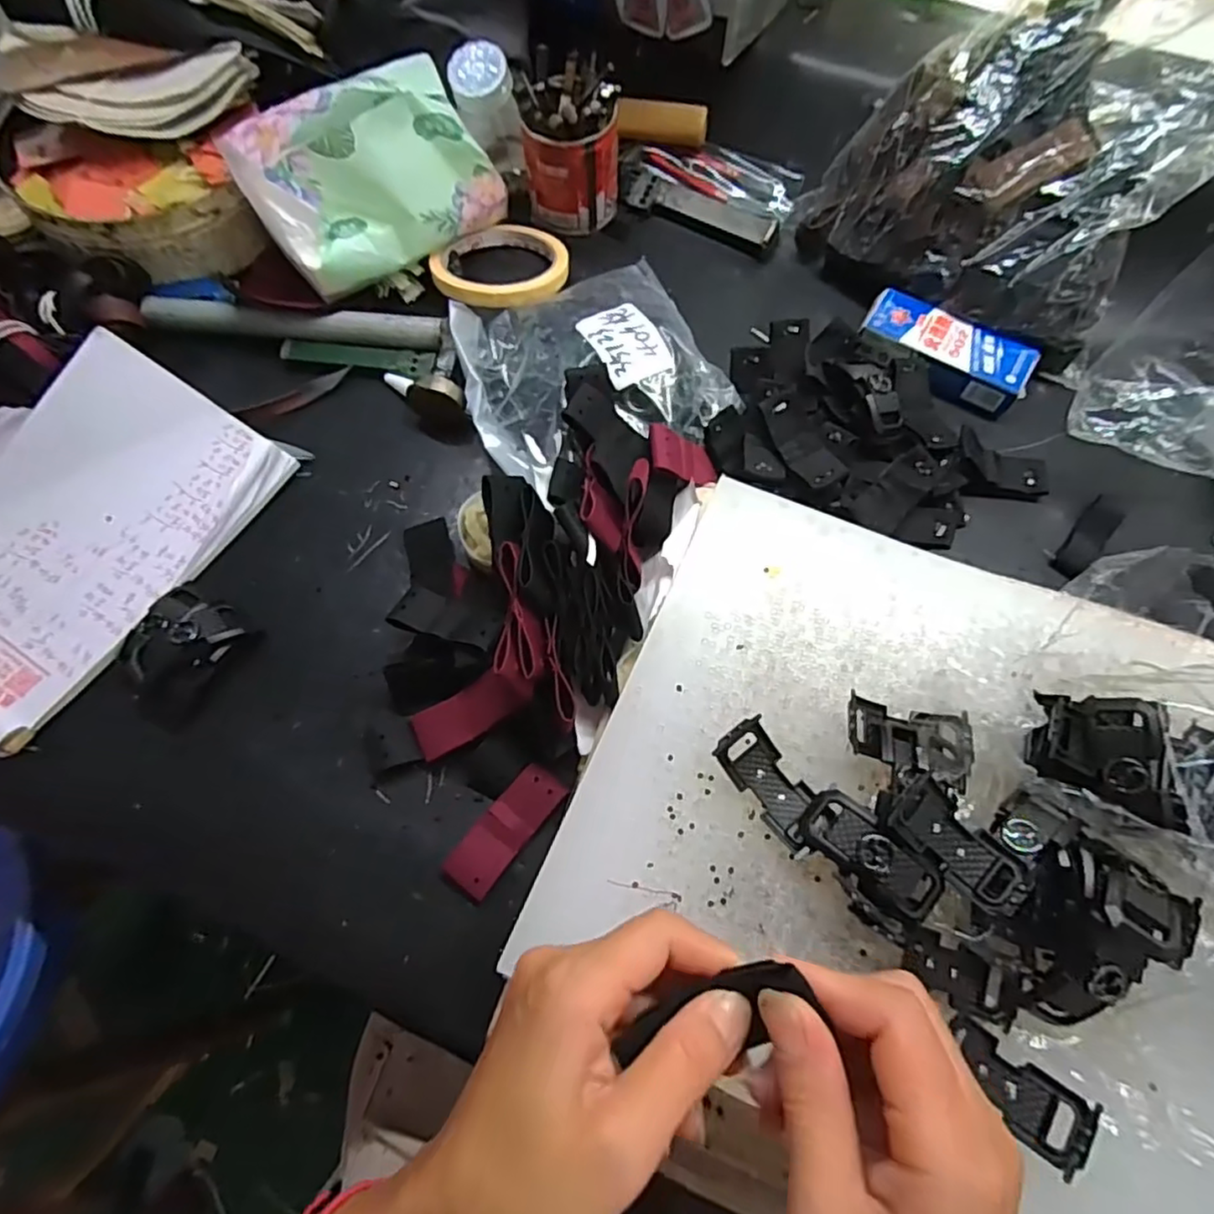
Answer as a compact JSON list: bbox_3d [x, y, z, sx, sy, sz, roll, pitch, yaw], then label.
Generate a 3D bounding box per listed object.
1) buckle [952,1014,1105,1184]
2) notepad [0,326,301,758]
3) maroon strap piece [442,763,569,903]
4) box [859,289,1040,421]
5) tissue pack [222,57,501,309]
[{"bbox_3d":[0.151,0.181,0.245,0.056,0.016,0.026,32,72,12],"label":"buckle"},{"bbox_3d":[-0.310,-0.045,0.368,0.146,0.046,0.217,30,72,12],"label":"notepad"},{"bbox_3d":[-0.050,0.110,0.323,0.024,0.013,0.065,36,73,14],"label":"maroon strap piece"},{"bbox_3d":[0.218,-0.165,0.424,0.105,0.023,0.046,32,73,12],"label":"box"},{"bbox_3d":[-0.150,-0.276,0.422,0.146,0.082,0.078,-32,72,-11],"label":"tissue pack"}]

